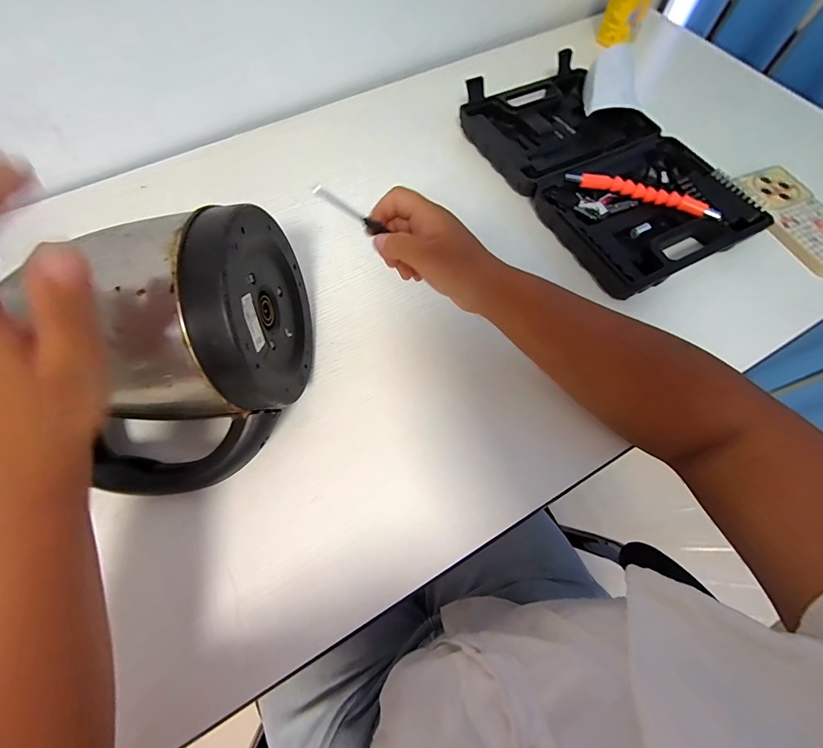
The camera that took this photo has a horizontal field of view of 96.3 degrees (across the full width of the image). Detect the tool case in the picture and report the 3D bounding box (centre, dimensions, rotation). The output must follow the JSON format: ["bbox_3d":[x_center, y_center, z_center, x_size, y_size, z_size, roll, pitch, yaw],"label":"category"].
[{"bbox_3d":[0.222,-0.258,0.457,0.223,0.048,0.354,-27,68,-13],"label":"tool case"}]

